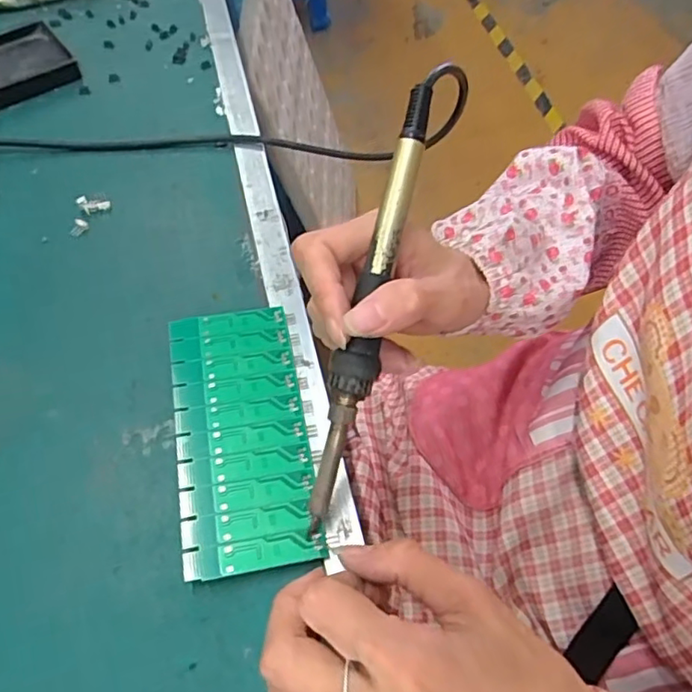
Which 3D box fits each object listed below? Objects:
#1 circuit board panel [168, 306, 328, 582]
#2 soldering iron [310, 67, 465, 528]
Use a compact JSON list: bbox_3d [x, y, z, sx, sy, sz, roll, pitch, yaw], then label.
[{"bbox_3d":[-0.053,0.040,0.296,0.062,0.004,0.137,-9,58,-6],"label":"circuit board panel"},{"bbox_3d":[0.015,-0.021,0.264,0.025,0.014,0.212,15,89,9],"label":"soldering iron"}]

